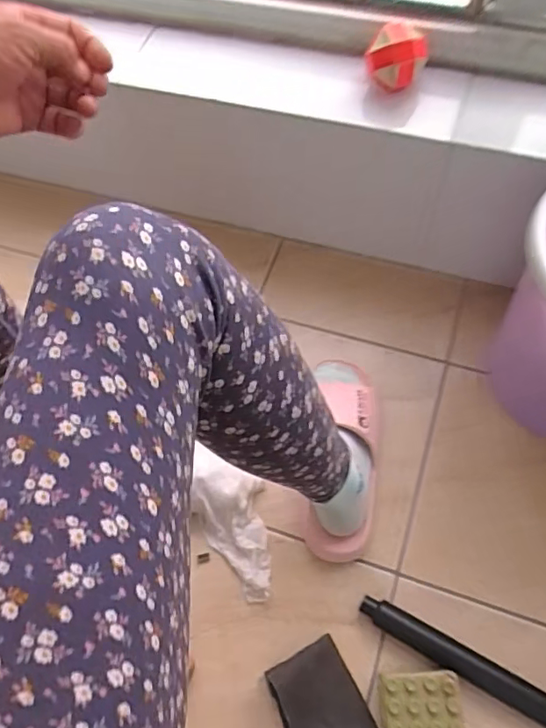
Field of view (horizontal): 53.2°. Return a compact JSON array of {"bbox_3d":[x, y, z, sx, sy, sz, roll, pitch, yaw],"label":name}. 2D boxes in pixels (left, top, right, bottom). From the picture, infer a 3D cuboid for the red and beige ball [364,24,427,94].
[{"bbox_3d":[0.147,-0.373,0.657,0.066,0.057,0.060,-1,66,3],"label":"red and beige ball"}]

